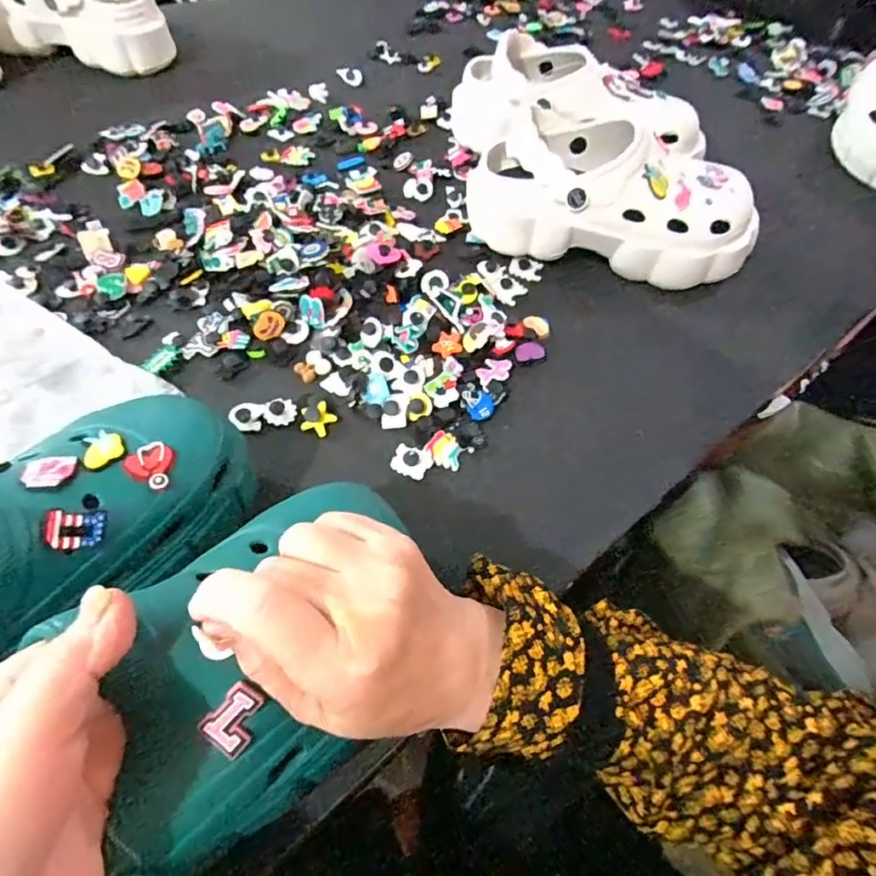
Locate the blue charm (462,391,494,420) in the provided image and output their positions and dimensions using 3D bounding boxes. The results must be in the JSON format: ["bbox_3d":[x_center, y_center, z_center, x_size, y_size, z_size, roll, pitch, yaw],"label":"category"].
[{"bbox_3d":[0.032,-0.025,0.412,0.022,0.007,0.024,-7,57,-7],"label":"blue charm"}]

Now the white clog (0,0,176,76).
[{"bbox_3d":[-0.460,-0.536,0.667,0.233,0.110,0.101,14,57,6],"label":"white clog"}]

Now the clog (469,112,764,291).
[{"bbox_3d":[0.165,-0.215,0.502,0.268,0.103,0.108,14,57,6],"label":"clog"}]

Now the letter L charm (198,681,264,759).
[{"bbox_3d":[-0.080,0.111,0.213,0.020,0.004,0.024,44,82,-8],"label":"letter L charm"}]

